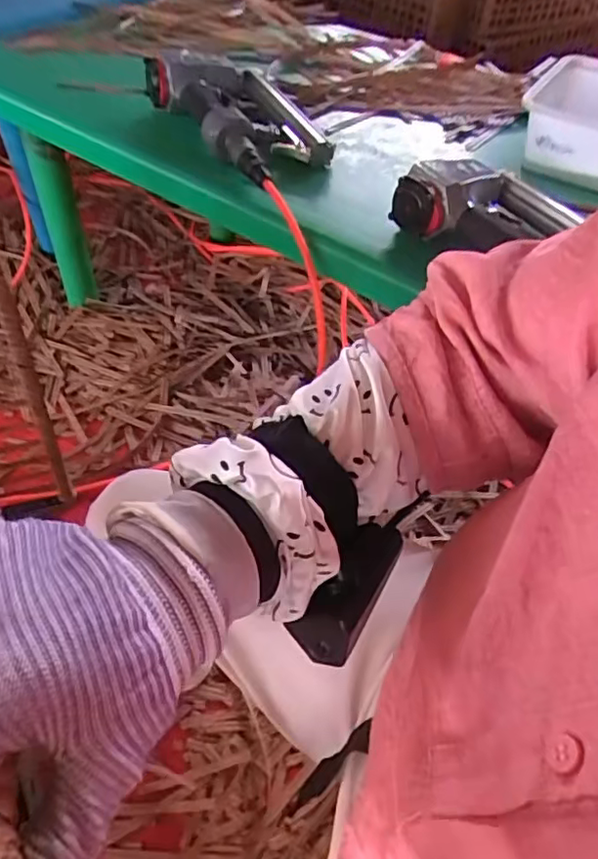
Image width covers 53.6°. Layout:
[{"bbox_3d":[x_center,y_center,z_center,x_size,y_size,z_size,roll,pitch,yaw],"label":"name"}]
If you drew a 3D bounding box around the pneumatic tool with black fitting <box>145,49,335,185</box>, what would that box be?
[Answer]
[{"bbox_3d":[-0.057,-0.382,0.701,0.145,0.059,0.260,-26,56,-23],"label":"pneumatic tool with black fitting"}]

